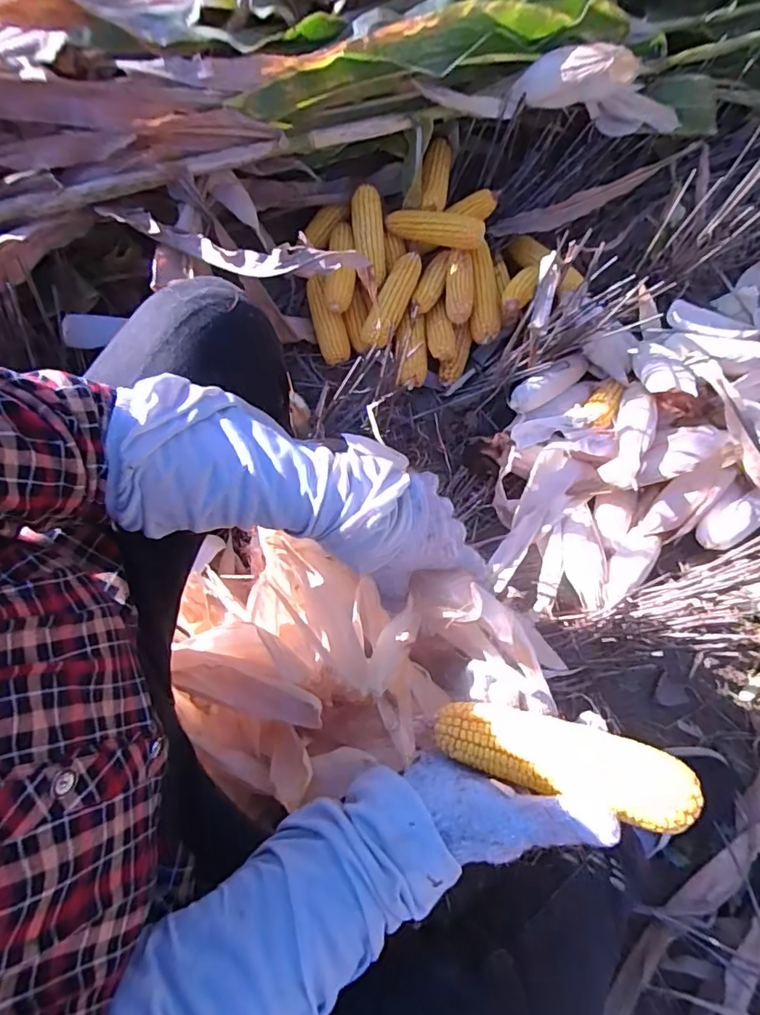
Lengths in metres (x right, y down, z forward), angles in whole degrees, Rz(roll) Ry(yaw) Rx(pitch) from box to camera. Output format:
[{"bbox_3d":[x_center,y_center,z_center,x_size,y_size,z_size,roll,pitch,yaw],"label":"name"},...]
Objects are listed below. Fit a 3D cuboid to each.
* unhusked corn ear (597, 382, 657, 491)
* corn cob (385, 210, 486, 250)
[{"bbox_3d":[0.404,-0.121,0.832,0.055,0.058,0.187,19,74,7],"label":"unhusked corn ear"},{"bbox_3d":[0.091,-0.461,0.864,0.165,0.038,0.040,12,74,4],"label":"corn cob"}]

